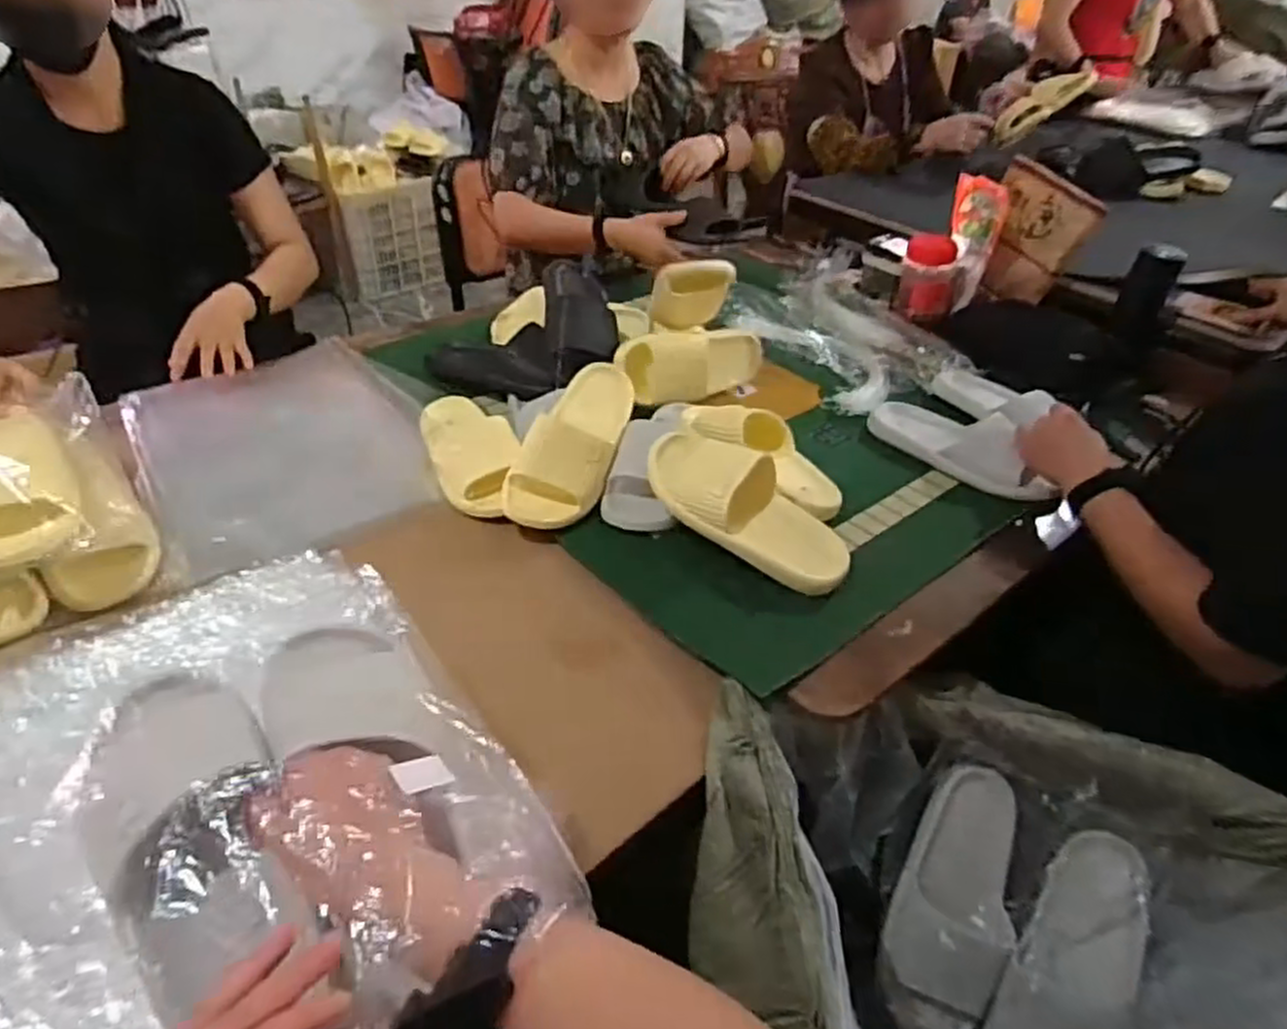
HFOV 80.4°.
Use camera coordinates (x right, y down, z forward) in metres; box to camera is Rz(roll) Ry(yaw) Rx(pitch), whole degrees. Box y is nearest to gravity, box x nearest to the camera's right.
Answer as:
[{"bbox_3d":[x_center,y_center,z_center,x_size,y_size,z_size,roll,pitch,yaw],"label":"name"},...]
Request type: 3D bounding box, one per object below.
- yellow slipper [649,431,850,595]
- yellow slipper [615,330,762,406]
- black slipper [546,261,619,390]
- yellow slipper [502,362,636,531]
[{"bbox_3d":[0.111,-0.009,0.846,0.262,0.066,0.083,37,48,12],"label":"yellow slipper"},{"bbox_3d":[0.080,-0.228,1.130,0.280,0.110,0.083,-13,39,-41],"label":"yellow slipper"},{"bbox_3d":[-0.090,-0.286,1.096,0.102,0.069,0.270,-5,39,-8],"label":"black slipper"},{"bbox_3d":[-0.081,-0.097,0.934,0.103,0.070,0.261,16,59,17],"label":"yellow slipper"}]

